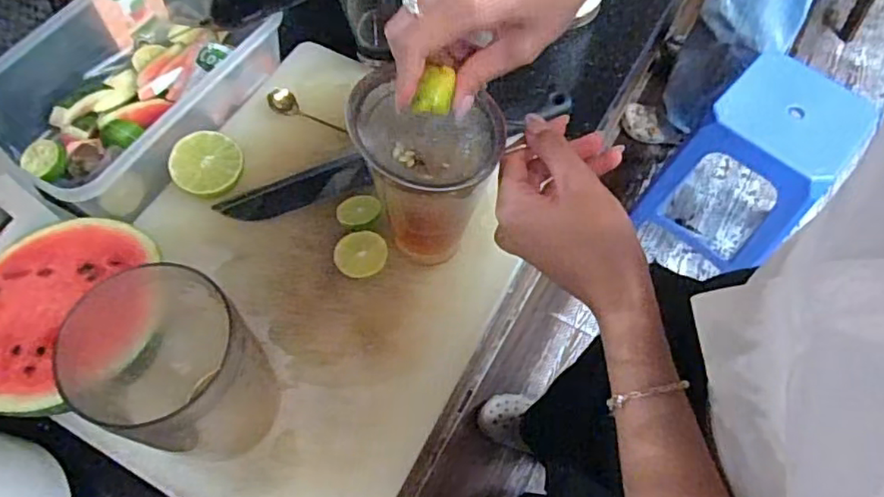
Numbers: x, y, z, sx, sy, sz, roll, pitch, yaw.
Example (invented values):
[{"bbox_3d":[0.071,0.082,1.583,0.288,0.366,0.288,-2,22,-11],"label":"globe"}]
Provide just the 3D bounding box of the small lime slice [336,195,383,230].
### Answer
[{"bbox_3d":[-0.069,-0.027,0.492,0.034,0.022,0.032,1,62,-1],"label":"small lime slice"}]

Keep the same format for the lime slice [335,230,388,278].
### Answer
[{"bbox_3d":[-0.065,0.008,0.481,0.041,0.021,0.038,0,62,-2],"label":"lime slice"}]

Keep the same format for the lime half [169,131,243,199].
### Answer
[{"bbox_3d":[-0.194,-0.064,0.500,0.057,0.041,0.056,1,62,-1],"label":"lime half"}]

